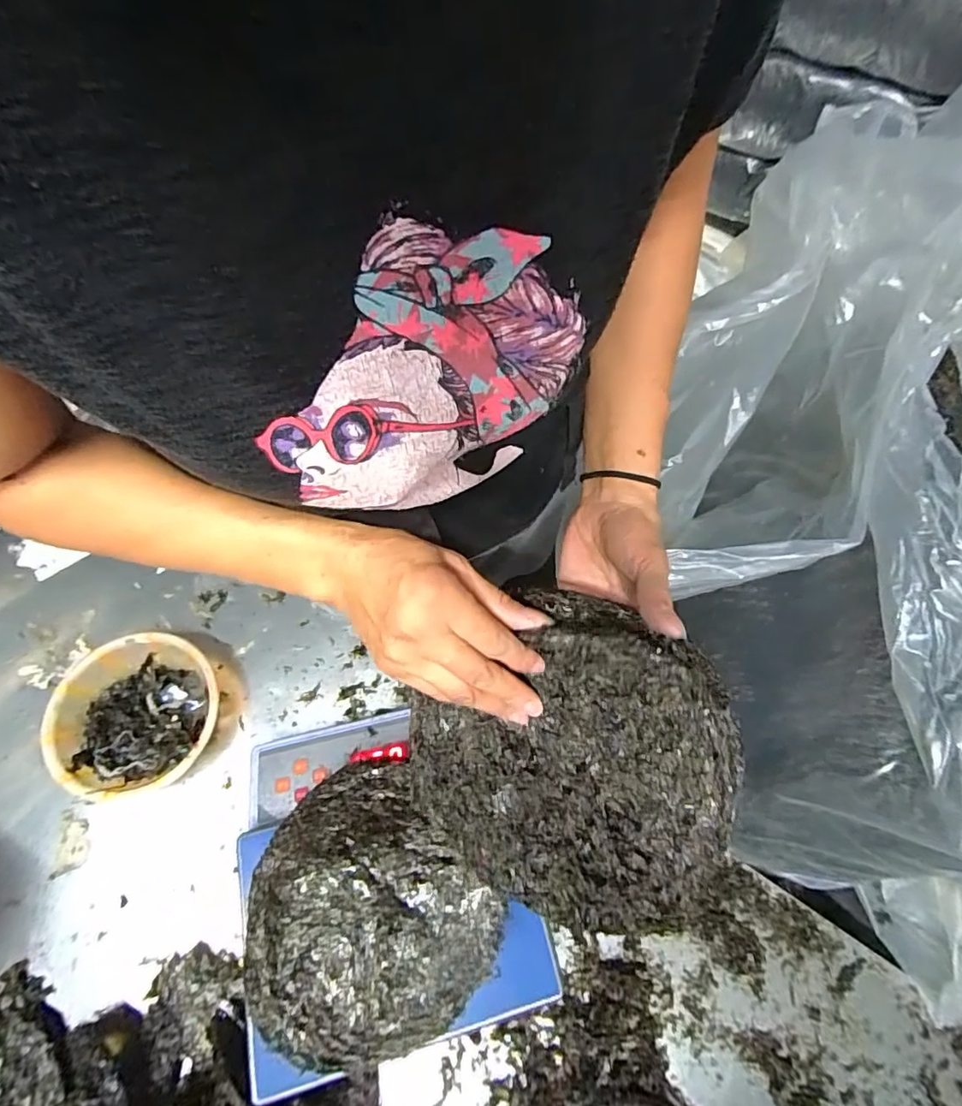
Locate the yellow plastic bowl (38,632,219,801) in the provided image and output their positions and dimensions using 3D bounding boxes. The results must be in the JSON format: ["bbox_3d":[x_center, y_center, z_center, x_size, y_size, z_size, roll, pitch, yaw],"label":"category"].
[{"bbox_3d":[-0.401,0.193,0.640,0.176,0.068,0.174,1,66,-3],"label":"yellow plastic bowl"}]

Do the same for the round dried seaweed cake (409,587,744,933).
[{"bbox_3d":[0.049,0.127,0.333,0.193,0.043,0.192,-1,88,28],"label":"round dried seaweed cake"}]

